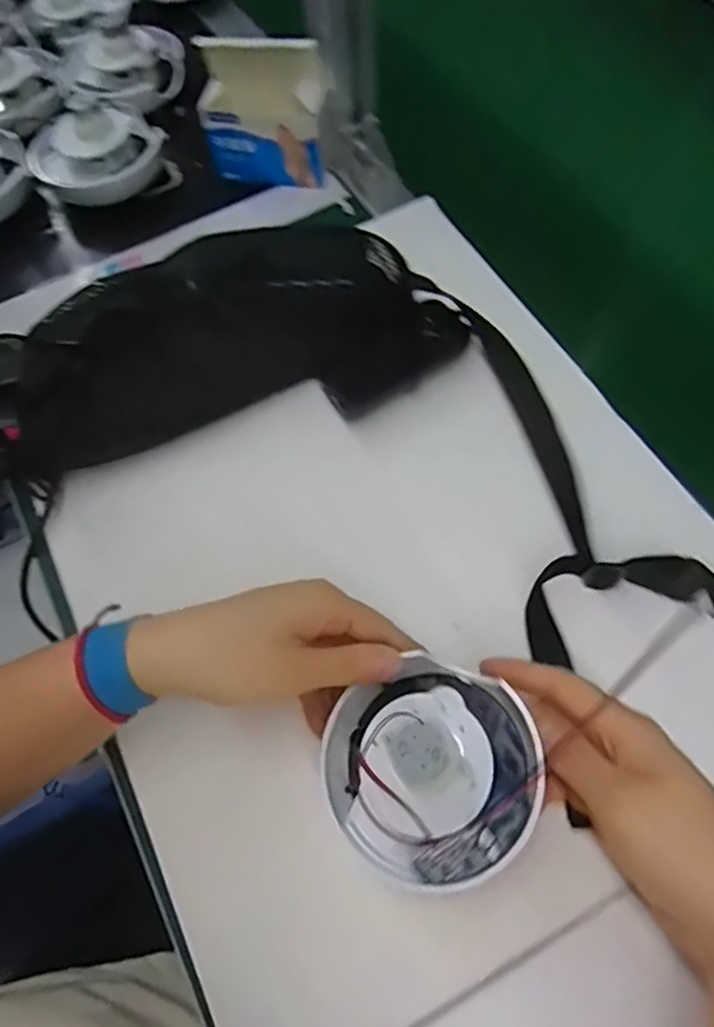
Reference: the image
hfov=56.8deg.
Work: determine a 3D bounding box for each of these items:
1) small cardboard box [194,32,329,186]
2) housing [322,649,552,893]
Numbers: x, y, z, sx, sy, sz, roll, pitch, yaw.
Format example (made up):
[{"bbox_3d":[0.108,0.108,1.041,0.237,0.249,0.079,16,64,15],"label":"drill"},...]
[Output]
[{"bbox_3d":[-0.077,-0.327,0.543,0.102,0.098,0.045,1,64,4],"label":"small cardboard box"},{"bbox_3d":[0.037,0.122,0.319,0.101,0.058,0.100,-2,63,3],"label":"housing"}]

